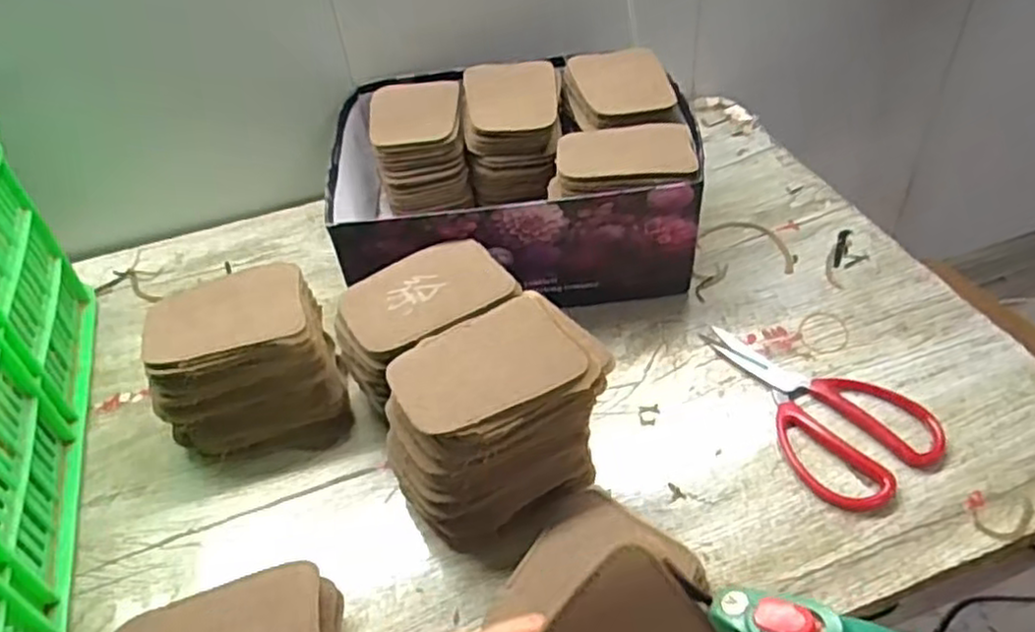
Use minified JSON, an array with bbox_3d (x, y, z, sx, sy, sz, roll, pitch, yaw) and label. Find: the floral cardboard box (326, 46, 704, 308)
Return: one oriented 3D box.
[{"bbox_3d":[-0.005,-0.131,0.706,0.318,0.135,0.252,-7,44,0],"label":"floral cardboard box"}]

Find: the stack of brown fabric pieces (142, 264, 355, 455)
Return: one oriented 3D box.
[{"bbox_3d":[-0.213,0.038,0.580,0.132,0.097,0.116,-14,45,-7],"label":"stack of brown fabric pieces"}]

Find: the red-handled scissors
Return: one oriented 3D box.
[{"bbox_3d":[0.224,0.062,0.565,0.108,0.012,0.189,-25,47,-17],"label":"red-handled scissors"}]

